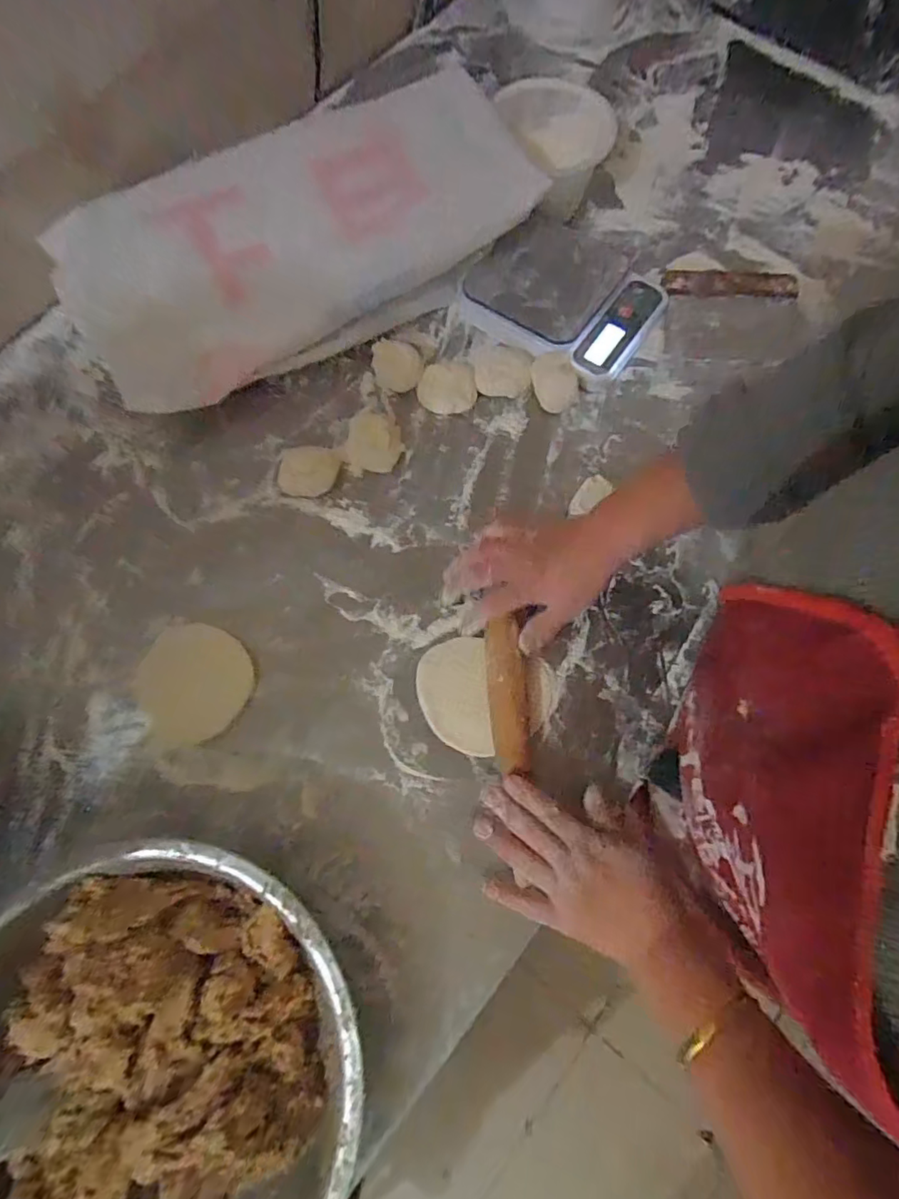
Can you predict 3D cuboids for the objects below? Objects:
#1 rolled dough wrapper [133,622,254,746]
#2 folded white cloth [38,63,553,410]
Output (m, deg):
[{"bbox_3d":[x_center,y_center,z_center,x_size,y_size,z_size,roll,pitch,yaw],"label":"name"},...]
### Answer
[{"bbox_3d":[-0.231,0.073,0.485,0.098,0.004,0.102,0,75,0],"label":"rolled dough wrapper"},{"bbox_3d":[-0.140,-0.359,0.547,0.458,0.104,0.180,-26,76,-7],"label":"folded white cloth"}]

